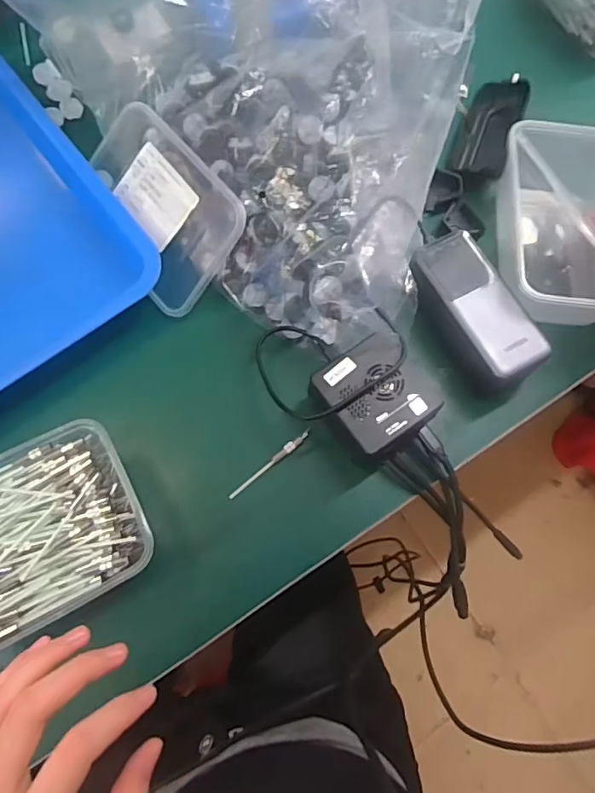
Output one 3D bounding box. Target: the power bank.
[{"bbox_3d":[0.147,-0.066,0.437,0.057,0.048,0.126,-26,75,-9],"label":"power bank"}]

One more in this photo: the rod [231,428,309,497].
[{"bbox_3d":[-0.021,0.054,0.423,0.082,0.006,0.008,-41,77,-13],"label":"rod"}]

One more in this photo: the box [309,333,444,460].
[{"bbox_3d":[0.057,0.005,0.414,0.080,0.047,0.078,-35,76,-11],"label":"box"}]

